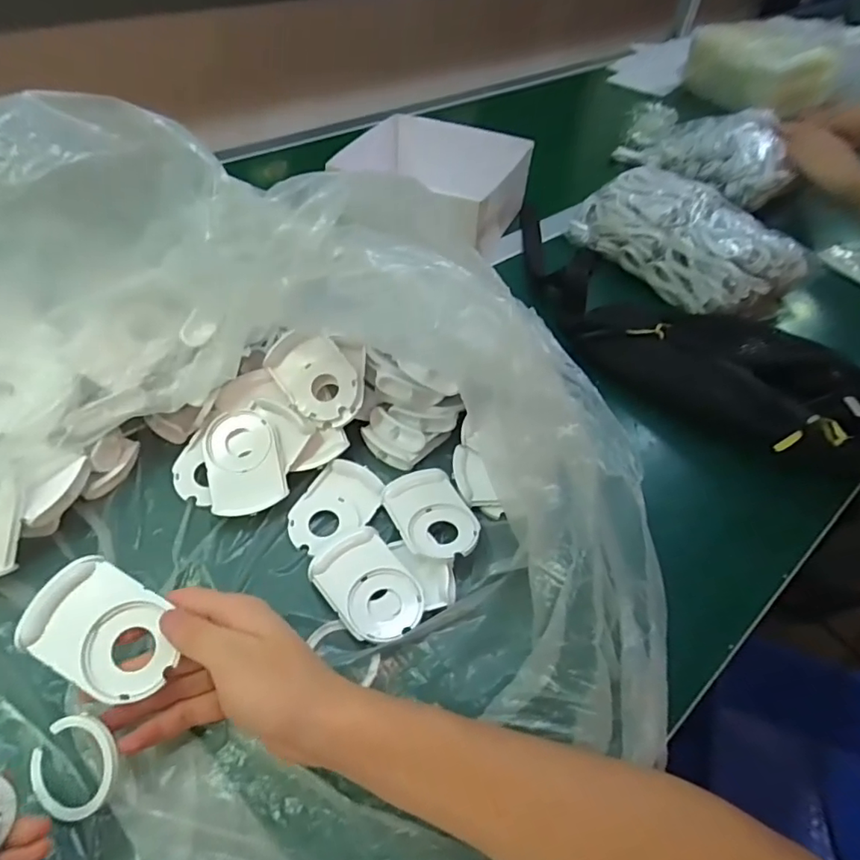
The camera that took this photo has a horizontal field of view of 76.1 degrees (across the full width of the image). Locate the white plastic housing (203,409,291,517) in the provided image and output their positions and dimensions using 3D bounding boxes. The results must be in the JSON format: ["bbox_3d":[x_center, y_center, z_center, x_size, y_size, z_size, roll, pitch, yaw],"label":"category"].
[{"bbox_3d":[-0.147,0.026,0.438,0.058,0.012,0.083,-13,74,-8],"label":"white plastic housing"}]

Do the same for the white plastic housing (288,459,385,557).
[{"bbox_3d":[-0.075,0.060,0.429,0.056,0.015,0.076,26,51,16],"label":"white plastic housing"}]

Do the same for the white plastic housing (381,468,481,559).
[{"bbox_3d":[0.002,0.065,0.422,0.057,0.015,0.081,-16,52,-19],"label":"white plastic housing"}]

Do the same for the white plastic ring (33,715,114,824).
[{"bbox_3d":[-0.193,0.181,0.295,0.049,0.005,0.049,-2,77,9],"label":"white plastic ring"}]

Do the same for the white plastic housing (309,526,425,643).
[{"bbox_3d":[-0.042,0.110,0.385,0.055,0.012,0.080,-31,58,-28],"label":"white plastic housing"}]

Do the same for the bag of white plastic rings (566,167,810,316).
[{"bbox_3d":[0.300,-0.228,0.660,0.118,0.091,0.242,-25,55,-25],"label":"bag of white plastic rings"}]

